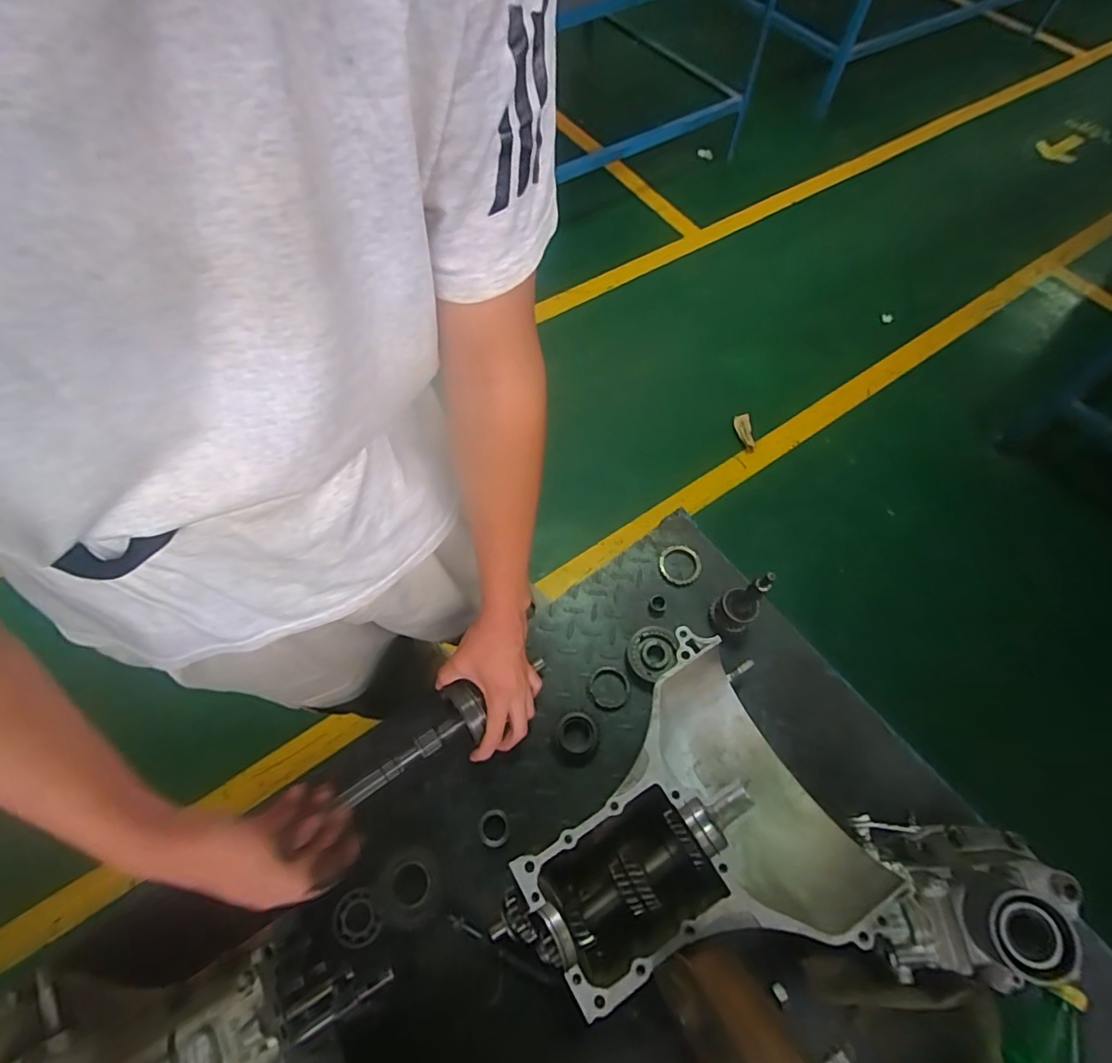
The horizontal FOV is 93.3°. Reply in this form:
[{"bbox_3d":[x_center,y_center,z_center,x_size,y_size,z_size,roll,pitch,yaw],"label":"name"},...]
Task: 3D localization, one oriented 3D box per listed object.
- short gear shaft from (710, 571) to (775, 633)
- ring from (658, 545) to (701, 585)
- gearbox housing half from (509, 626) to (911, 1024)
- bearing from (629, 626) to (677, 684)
[{"bbox_3d":[0.225,0.080,0.623,0.042,0.135,0.047,-40,70,-19],"label":"short gear shaft"},{"bbox_3d":[0.172,0.046,0.730,0.058,0.005,0.059,0,63,-1],"label":"ring"},{"bbox_3d":[0.116,0.287,0.547,0.327,0.121,0.287,-19,65,-11],"label":"gearbox housing half"},{"bbox_3d":[0.123,0.155,0.675,0.065,0.020,0.060,0,63,-1],"label":"bearing"}]

